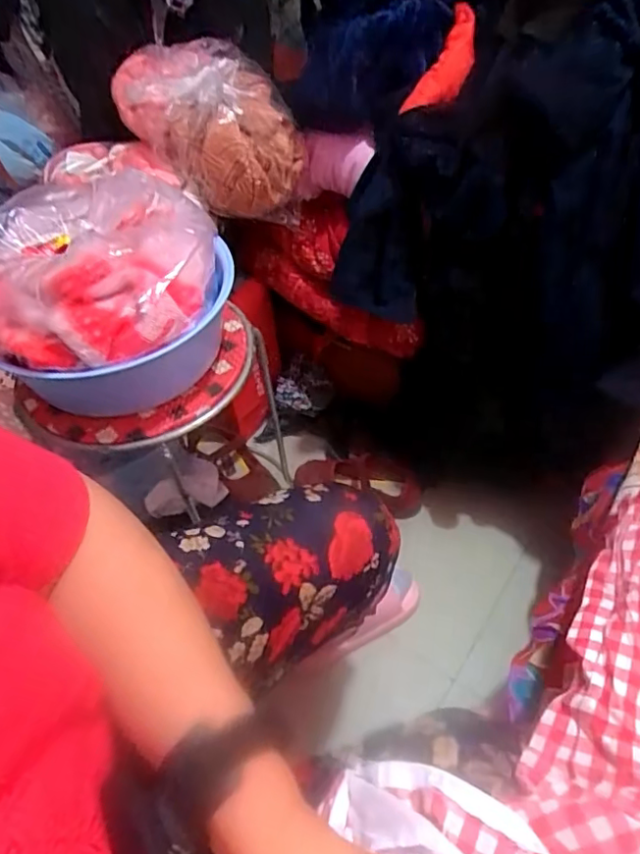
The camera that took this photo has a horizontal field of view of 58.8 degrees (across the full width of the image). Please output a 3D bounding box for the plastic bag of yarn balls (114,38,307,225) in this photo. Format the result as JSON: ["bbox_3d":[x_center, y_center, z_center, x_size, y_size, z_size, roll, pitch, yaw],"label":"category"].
[{"bbox_3d":[-0.134,-0.372,0.736,0.212,0.184,0.123,-12,51,-6],"label":"plastic bag of yarn balls"}]

